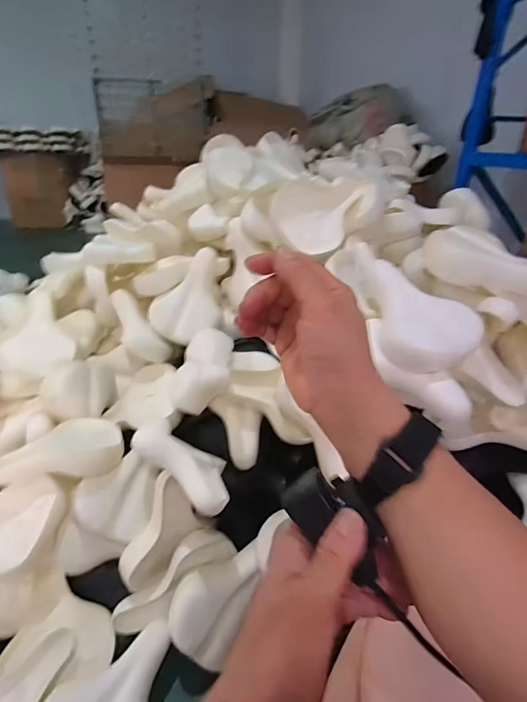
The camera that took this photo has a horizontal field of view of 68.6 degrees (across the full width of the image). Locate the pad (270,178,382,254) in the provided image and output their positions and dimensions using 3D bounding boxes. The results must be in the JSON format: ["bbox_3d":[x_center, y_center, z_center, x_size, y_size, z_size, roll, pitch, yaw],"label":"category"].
[{"bbox_3d":[0.158,-0.329,0.954,0.261,0.160,0.101,-16,33,-29],"label":"pad"}]

